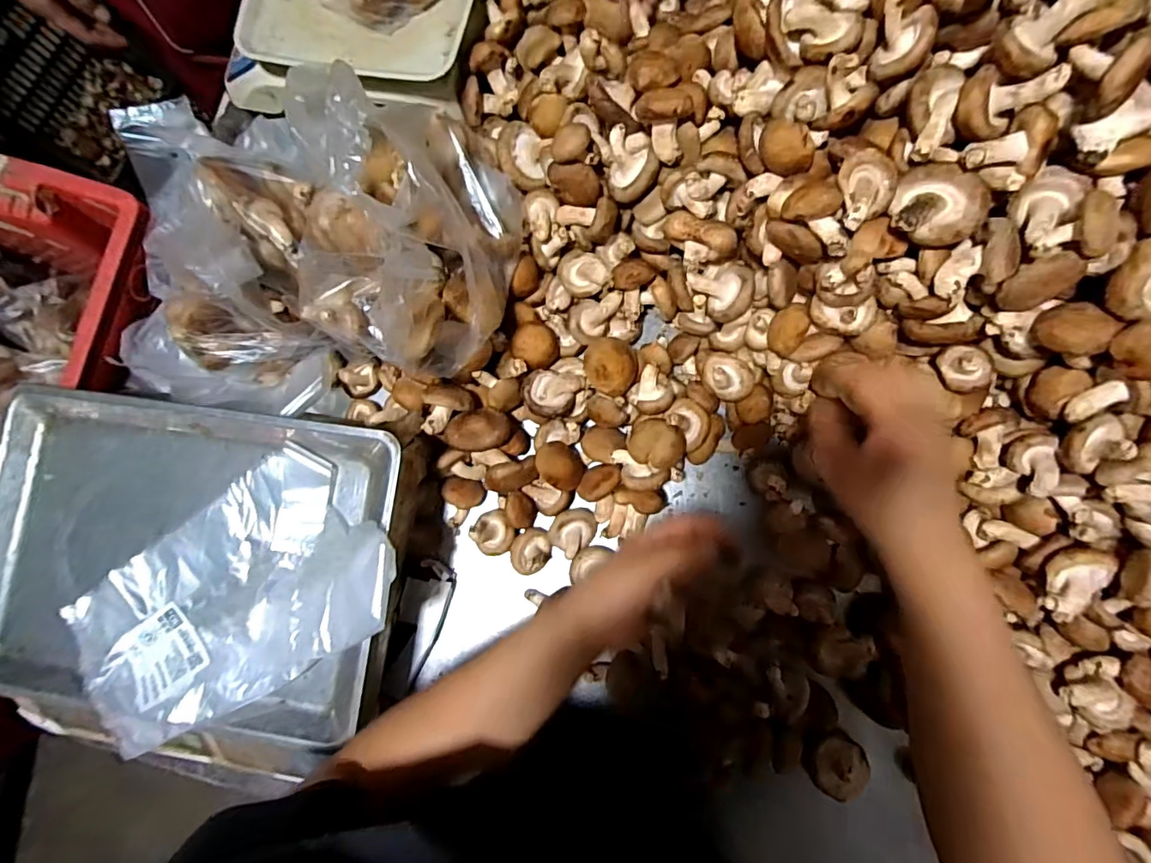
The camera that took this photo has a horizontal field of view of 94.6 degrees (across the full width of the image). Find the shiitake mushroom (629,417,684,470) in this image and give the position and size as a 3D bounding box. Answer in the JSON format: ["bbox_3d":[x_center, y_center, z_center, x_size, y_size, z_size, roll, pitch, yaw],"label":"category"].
[{"bbox_3d":[0.073,0.010,0.470,0.049,0.025,0.042,17,84,5],"label":"shiitake mushroom"}]

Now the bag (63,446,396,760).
[{"bbox_3d":[-0.271,0.127,0.416,0.267,0.041,0.162,-29,83,-1],"label":"bag"}]

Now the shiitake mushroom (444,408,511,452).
[{"bbox_3d":[-0.088,-0.001,0.488,0.056,0.030,0.039,4,83,4],"label":"shiitake mushroom"}]

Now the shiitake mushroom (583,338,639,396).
[{"bbox_3d":[0.032,-0.059,0.476,0.047,0.022,0.048,0,83,3],"label":"shiitake mushroom"}]

